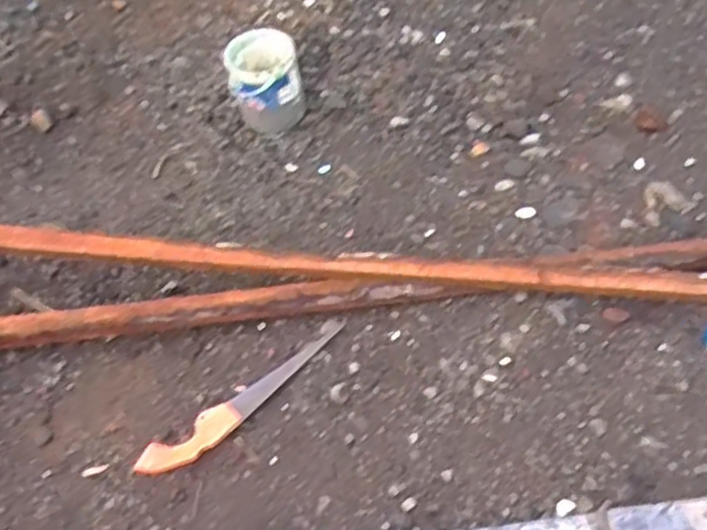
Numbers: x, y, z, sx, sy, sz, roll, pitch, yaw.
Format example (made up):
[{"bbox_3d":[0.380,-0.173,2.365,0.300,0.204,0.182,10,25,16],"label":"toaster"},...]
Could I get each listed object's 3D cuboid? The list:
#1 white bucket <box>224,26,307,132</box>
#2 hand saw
[{"bbox_3d":[-0.220,-0.460,1.848,0.182,0.214,0.191,-3,55,5],"label":"white bucket"},{"bbox_3d":[-0.217,0.283,1.502,0.488,0.029,0.074,-31,57,-14],"label":"hand saw"}]

